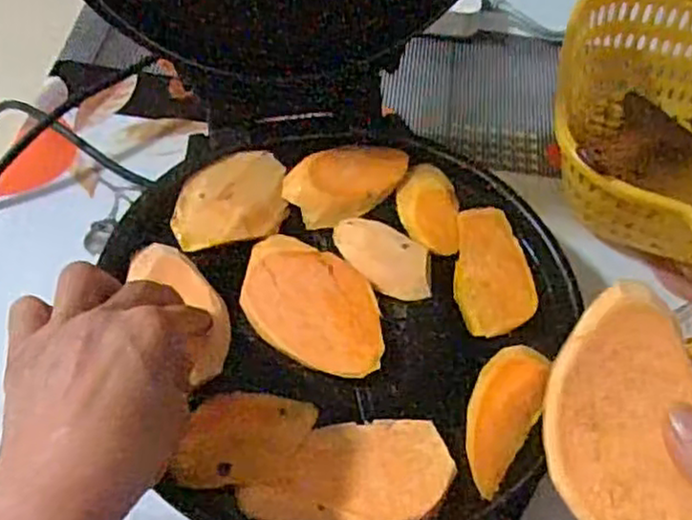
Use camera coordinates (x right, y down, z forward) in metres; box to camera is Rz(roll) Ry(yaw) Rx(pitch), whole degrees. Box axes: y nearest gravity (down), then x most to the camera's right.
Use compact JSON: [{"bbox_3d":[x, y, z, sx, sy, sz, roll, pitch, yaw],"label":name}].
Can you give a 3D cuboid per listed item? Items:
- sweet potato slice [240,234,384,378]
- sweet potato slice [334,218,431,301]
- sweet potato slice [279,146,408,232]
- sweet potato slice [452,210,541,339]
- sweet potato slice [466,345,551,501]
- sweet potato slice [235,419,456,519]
[{"bbox_3d":[-0.018,0.025,0.415,0.099,0.006,0.064,38,61,19],"label":"sweet potato slice"},{"bbox_3d":[0.023,-0.002,0.444,0.069,0.006,0.039,29,58,14],"label":"sweet potato slice"},{"bbox_3d":[0.002,-0.054,0.476,0.084,0.011,0.049,-29,63,-22],"label":"sweet potato slice"},{"bbox_3d":[0.090,0.006,0.447,0.048,0.006,0.087,-3,56,-7],"label":"sweet potato slice"},{"bbox_3d":[0.082,0.080,0.386,0.034,0.010,0.084,28,58,14],"label":"sweet potato slice"},{"bbox_3d":[0.001,0.111,0.365,0.104,0.009,0.061,-3,56,-7],"label":"sweet potato slice"}]

